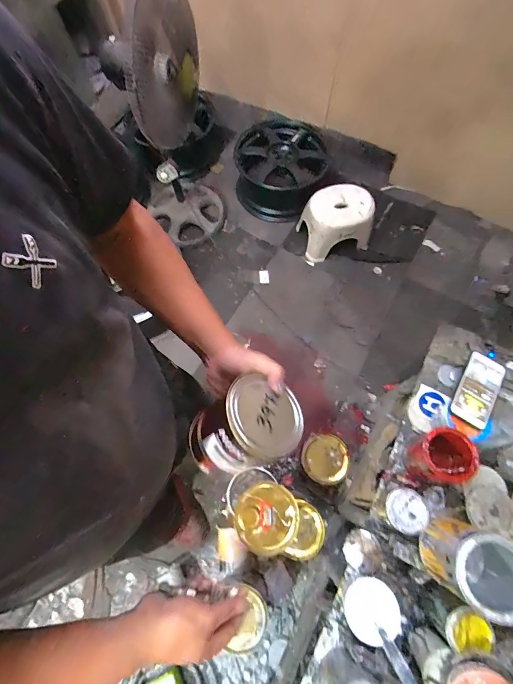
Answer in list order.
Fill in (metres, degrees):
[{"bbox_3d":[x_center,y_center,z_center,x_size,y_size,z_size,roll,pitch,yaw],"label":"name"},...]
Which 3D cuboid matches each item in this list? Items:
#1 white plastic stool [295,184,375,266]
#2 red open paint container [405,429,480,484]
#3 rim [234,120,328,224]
[{"bbox_3d":[0.375,-0.564,1.545,0.303,0.247,0.248,-15,70,-6],"label":"white plastic stool"},{"bbox_3d":[0.369,0.237,0.670,0.110,0.109,0.101,-8,69,-3],"label":"red open paint container"},{"bbox_3d":[0.104,-0.860,1.637,0.407,0.239,0.428,0,69,0],"label":"rim"}]

